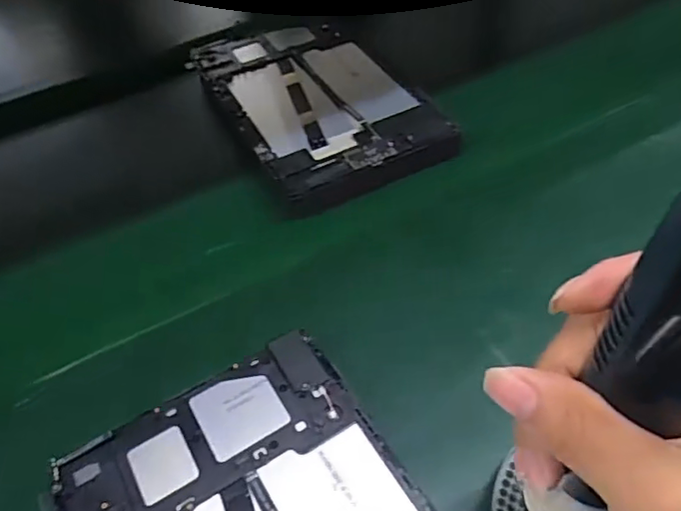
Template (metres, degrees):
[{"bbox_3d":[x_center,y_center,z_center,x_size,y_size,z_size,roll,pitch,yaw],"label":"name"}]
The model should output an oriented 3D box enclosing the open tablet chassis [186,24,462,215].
[{"bbox_3d":[-0.025,-0.137,0.512,0.149,0.025,0.245,-26,52,-16],"label":"open tablet chassis"}]

